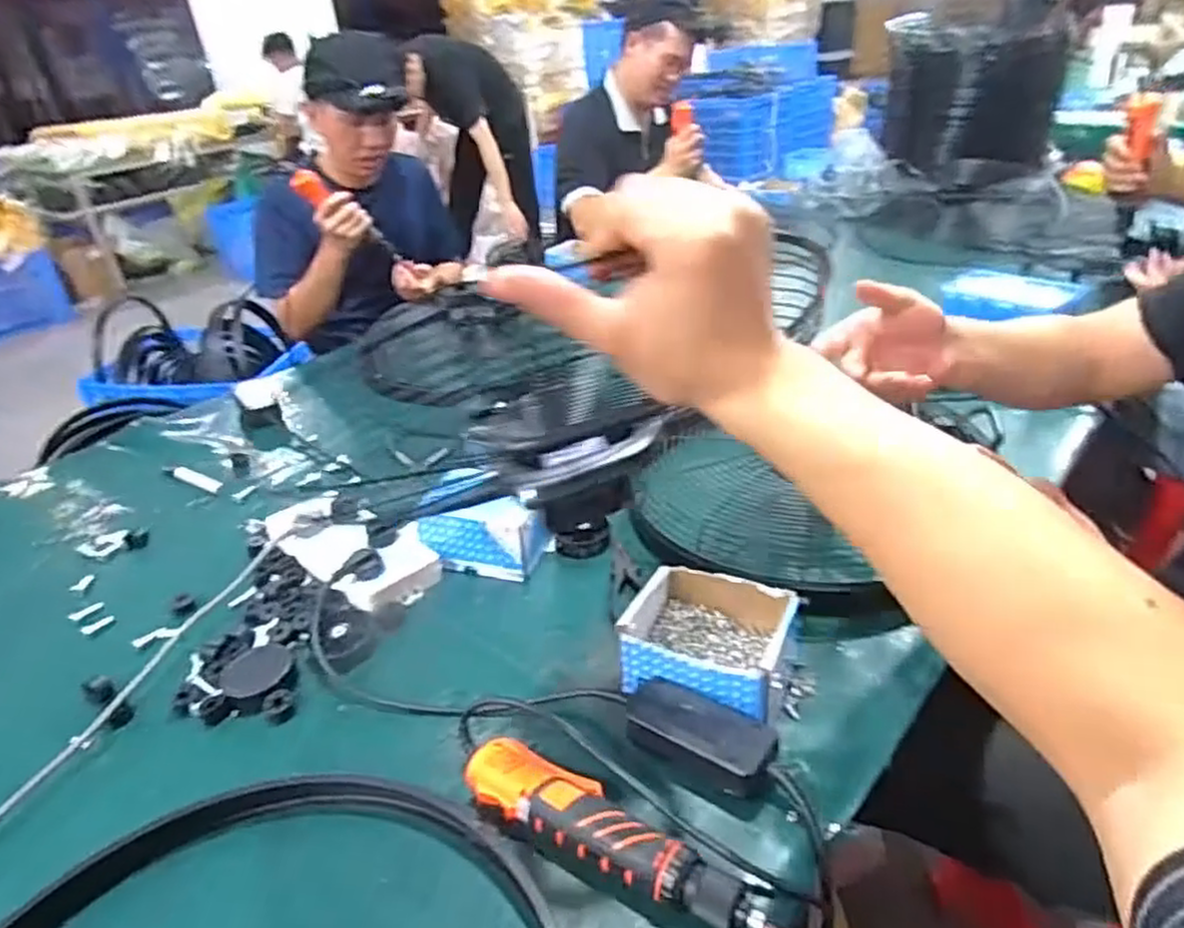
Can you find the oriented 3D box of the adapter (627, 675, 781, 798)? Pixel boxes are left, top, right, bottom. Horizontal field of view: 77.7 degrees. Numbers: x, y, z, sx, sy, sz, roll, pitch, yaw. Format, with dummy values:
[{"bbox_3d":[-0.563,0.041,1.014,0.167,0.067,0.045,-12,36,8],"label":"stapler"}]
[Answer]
[{"bbox_3d":[0.086,0.219,0.591,0.119,0.030,0.055,16,38,32],"label":"adapter"}]

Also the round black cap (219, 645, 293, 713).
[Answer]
[{"bbox_3d":[-0.331,0.206,0.717,0.075,0.009,0.075,-5,32,3],"label":"round black cap"}]

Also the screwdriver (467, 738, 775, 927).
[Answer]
[{"bbox_3d":[0.017,0.270,0.529,0.265,0.037,0.056,14,37,29],"label":"screwdriver"}]

